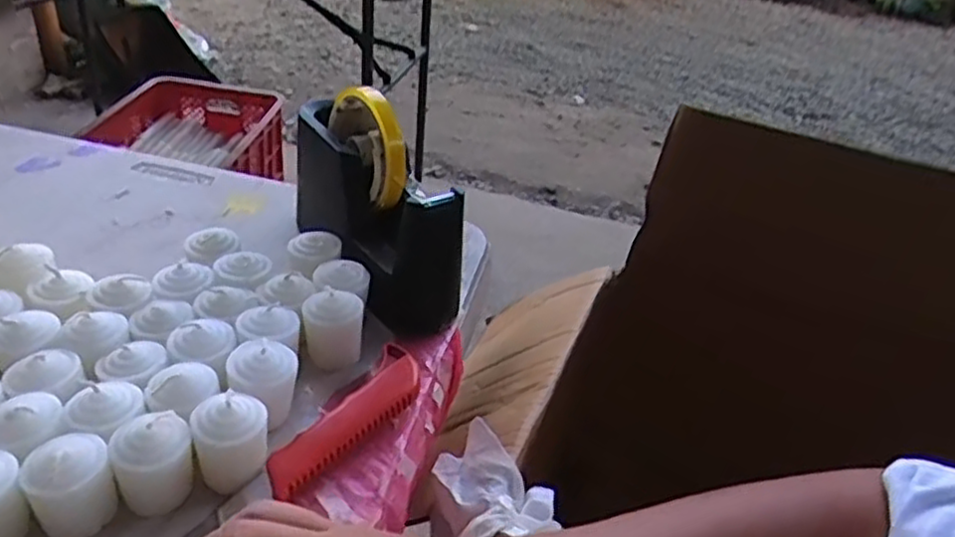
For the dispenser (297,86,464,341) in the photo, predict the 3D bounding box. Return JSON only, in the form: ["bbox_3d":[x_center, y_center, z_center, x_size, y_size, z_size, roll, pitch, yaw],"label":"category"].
[{"bbox_3d":[-0.075,-0.052,0.530,0.068,0.126,0.172,-14,40,-29],"label":"dispenser"}]

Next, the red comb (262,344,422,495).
[{"bbox_3d":[-0.073,0.089,0.425,0.032,0.022,0.118,24,37,22],"label":"red comb"}]

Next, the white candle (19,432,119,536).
[{"bbox_3d":[-0.198,0.107,0.357,0.035,0.046,0.032,5,34,-3],"label":"white candle"}]

